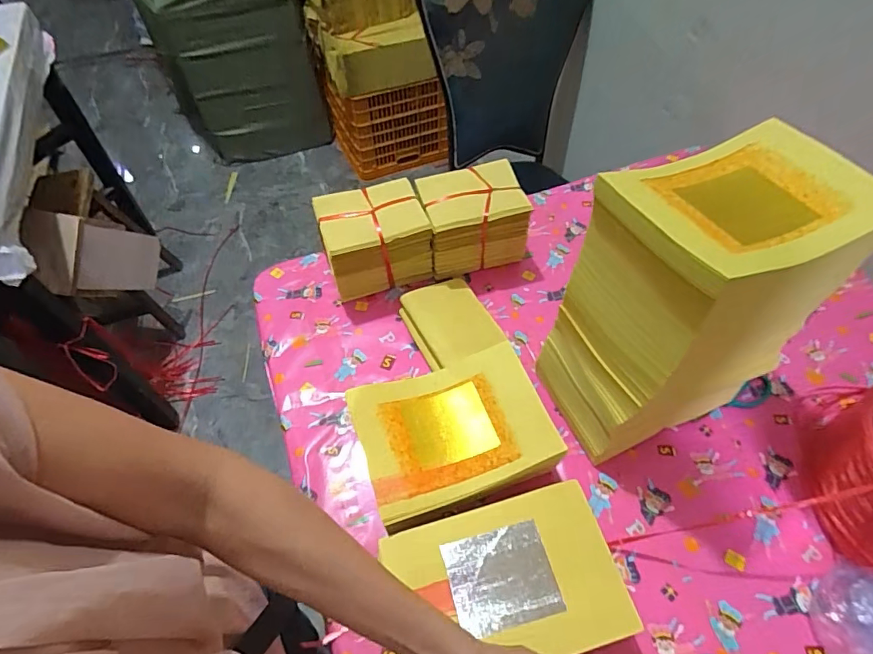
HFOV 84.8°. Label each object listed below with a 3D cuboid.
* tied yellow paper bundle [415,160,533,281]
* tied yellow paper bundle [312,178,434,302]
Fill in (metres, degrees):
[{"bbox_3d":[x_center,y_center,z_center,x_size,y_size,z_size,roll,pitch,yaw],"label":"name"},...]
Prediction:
[{"bbox_3d":[0.058,-0.177,0.812,0.161,0.145,0.118,-15,56,-9],"label":"tied yellow paper bundle"},{"bbox_3d":[-0.100,-0.139,0.790,0.160,0.145,0.119,-15,56,-10],"label":"tied yellow paper bundle"}]

